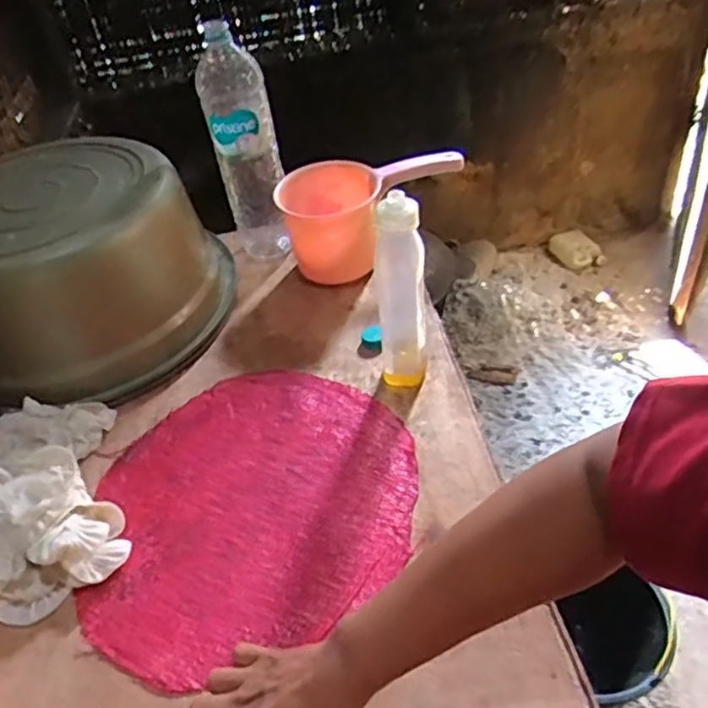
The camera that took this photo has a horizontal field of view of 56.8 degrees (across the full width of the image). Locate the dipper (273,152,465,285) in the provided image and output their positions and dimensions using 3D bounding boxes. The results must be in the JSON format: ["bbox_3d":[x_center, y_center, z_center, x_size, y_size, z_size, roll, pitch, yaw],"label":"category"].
[{"bbox_3d":[0.025,-0.192,0.914,0.248,0.145,0.104,-27,44,-20],"label":"dipper"}]

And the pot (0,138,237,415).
[{"bbox_3d":[-0.346,-0.112,0.833,0.333,0.193,0.297,-10,41,-1],"label":"pot"}]

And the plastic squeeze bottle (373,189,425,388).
[{"bbox_3d":[0.049,-0.058,0.679,0.052,0.219,0.040,-6,41,3],"label":"plastic squeeze bottle"}]

